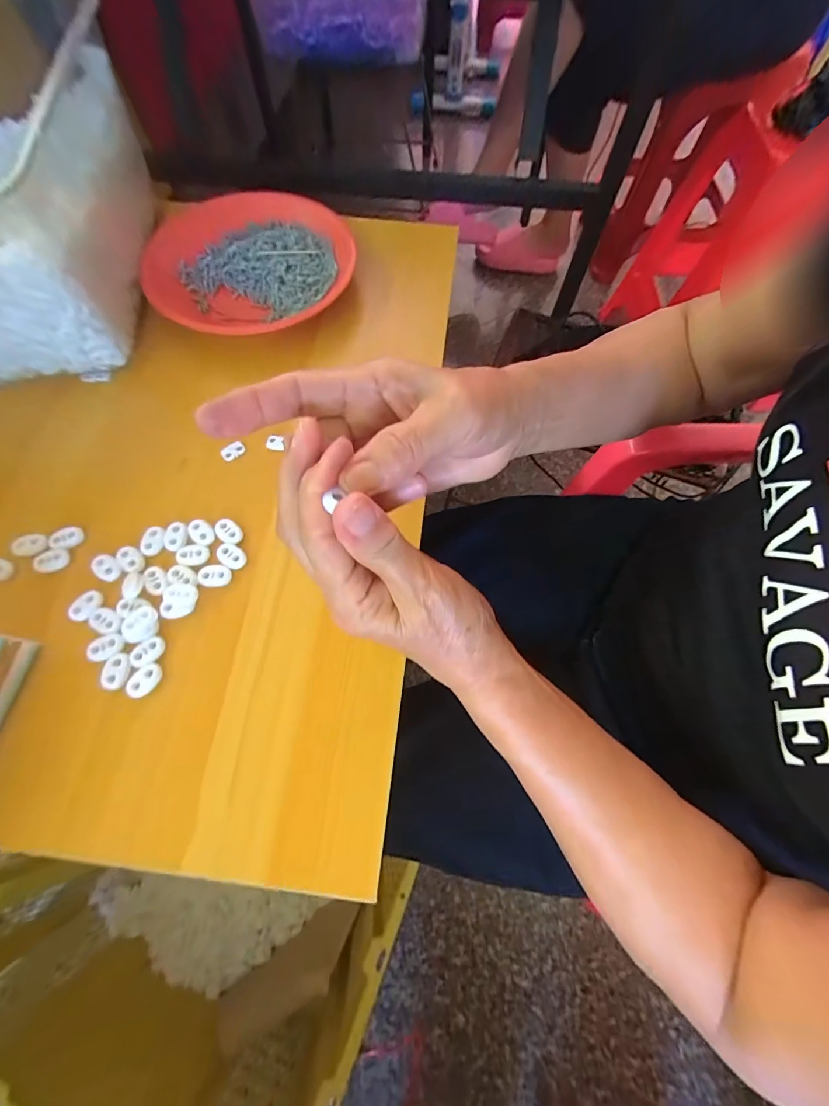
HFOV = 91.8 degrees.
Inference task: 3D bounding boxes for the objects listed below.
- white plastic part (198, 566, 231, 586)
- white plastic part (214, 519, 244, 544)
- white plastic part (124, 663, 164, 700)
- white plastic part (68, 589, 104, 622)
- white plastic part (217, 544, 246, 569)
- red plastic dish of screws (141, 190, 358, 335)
[{"bbox_3d":[-0.142,0.016,0.284,0.023,0.004,0.015,0,68,-1],"label":"white plastic part"},{"bbox_3d":[-0.138,-0.016,0.298,0.021,0.005,0.015,34,71,12],"label":"white plastic part"},{"bbox_3d":[-0.174,0.082,0.258,0.016,0.004,0.023,42,73,15],"label":"white plastic part"},{"bbox_3d":[-0.225,0.036,0.273,0.016,0.004,0.022,41,73,14],"label":"white plastic part"},{"bbox_3d":[-0.133,0.002,0.291,0.022,0.004,0.016,34,71,12],"label":"white plastic part"},{"bbox_3d":[-0.153,-0.274,0.388,0.188,0.029,0.190,-5,68,-3],"label":"red plastic dish of screws"}]

